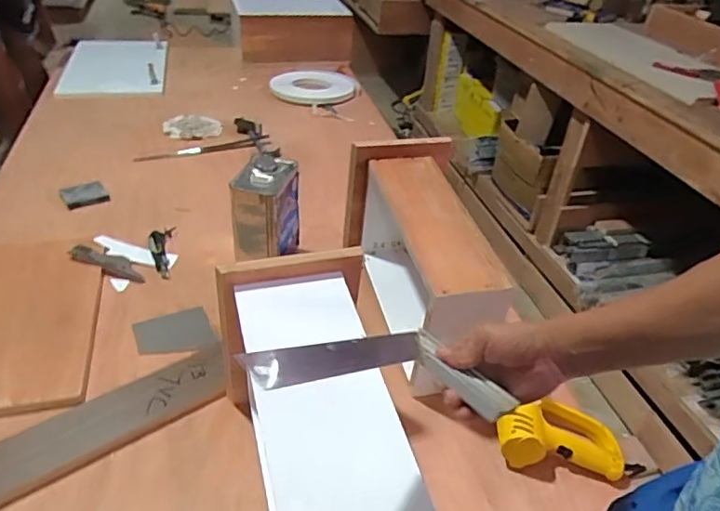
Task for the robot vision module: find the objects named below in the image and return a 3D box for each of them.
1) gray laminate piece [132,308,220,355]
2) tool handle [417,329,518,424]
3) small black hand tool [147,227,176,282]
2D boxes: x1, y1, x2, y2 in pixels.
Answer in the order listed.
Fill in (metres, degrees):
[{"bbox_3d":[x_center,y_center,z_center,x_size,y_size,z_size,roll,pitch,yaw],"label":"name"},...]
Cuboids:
[{"bbox_3d":[-0.378,0.158,1.129,0.149,0.009,0.115,-15,46,-16],"label":"gray laminate piece"},{"bbox_3d":[0.098,0.119,0.566,0.044,0.012,0.128,-21,45,-38],"label":"tool handle"},{"bbox_3d":[-0.469,-0.009,1.316,0.062,0.016,0.177,2,44,-24],"label":"small black hand tool"}]

